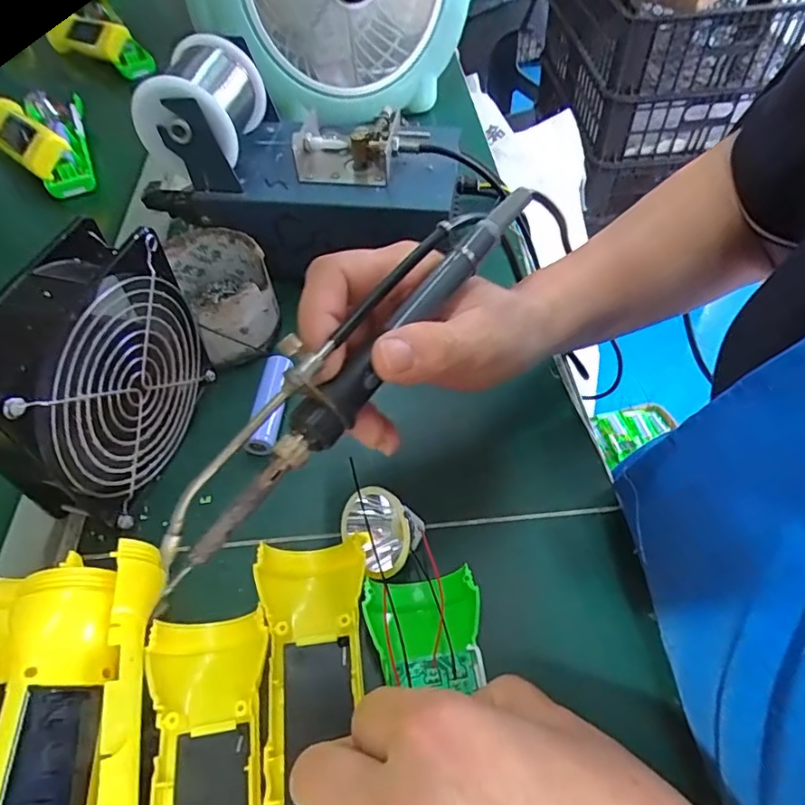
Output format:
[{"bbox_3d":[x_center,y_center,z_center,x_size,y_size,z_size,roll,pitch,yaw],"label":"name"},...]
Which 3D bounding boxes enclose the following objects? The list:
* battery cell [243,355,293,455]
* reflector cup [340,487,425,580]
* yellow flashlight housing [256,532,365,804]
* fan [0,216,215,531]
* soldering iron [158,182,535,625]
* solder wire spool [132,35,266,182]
[{"bbox_3d":[-0.083,0.003,0.339,0.023,0.022,0.067,0,52,1],"label":"battery cell"},{"bbox_3d":[-0.014,0.068,0.276,0.042,0.034,0.039,17,54,14],"label":"reflector cup"},{"bbox_3d":[-0.038,0.140,0.235,0.048,0.032,0.163,-5,54,-2],"label":"yellow flashlight housing"},{"bbox_3d":[-0.155,-0.005,0.281,0.042,0.124,0.125,13,54,11],"label":"fan"},{"bbox_3d":[-0.017,-0.020,0.205,0.023,0.027,0.208,33,71,24],"label":"soldering iron"},{"bbox_3d":[-0.136,-0.199,0.365,0.073,0.060,0.082,4,52,4],"label":"solder wire spool"}]

